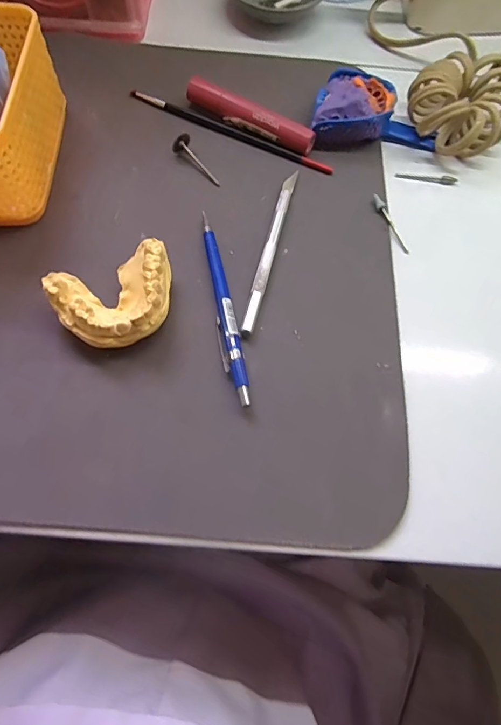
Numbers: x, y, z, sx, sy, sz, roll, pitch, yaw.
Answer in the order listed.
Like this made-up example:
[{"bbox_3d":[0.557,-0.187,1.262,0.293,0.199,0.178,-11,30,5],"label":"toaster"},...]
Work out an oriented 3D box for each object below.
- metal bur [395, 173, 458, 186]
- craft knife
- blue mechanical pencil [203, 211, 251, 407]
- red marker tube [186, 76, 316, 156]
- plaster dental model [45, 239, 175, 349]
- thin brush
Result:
[{"bbox_3d":[0.133,-0.138,0.320,0.045,0.006,0.006,7,65,1],"label":"metal bur"},{"bbox_3d":[0.014,-0.076,0.280,0.008,0.006,0.134,14,65,4],"label":"craft knife"},{"bbox_3d":[-0.016,-0.036,0.258,0.012,0.008,0.132,-8,66,-6],"label":"blue mechanical pencil"},{"bbox_3d":[-0.002,-0.186,0.322,0.105,0.016,0.019,32,68,12],"label":"red marker tube"},{"bbox_3d":[-0.075,-0.036,0.245,0.067,0.025,0.050,-24,68,-13],"label":"plaster dental model"},{"bbox_3d":[-0.015,-0.178,0.327,0.169,0.009,0.012,26,67,9],"label":"thin brush"}]

